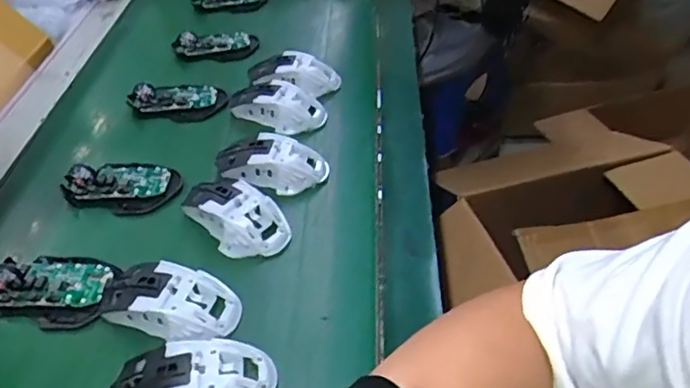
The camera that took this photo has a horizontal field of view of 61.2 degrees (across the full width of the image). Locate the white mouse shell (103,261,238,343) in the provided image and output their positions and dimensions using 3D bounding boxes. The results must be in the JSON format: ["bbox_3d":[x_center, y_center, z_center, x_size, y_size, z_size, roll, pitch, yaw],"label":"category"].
[{"bbox_3d":[-0.143,0.087,0.477,0.110,0.031,0.058,8,44,4],"label":"white mouse shell"}]

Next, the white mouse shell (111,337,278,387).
[{"bbox_3d":[-0.107,0.136,0.423,0.114,0.036,0.062,2,43,-3],"label":"white mouse shell"}]

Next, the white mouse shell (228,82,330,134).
[{"bbox_3d":[-0.079,-0.104,0.681,0.111,0.034,0.054,5,43,1],"label":"white mouse shell"}]

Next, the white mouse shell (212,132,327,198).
[{"bbox_3d":[-0.078,-0.033,0.607,0.118,0.034,0.061,8,44,4],"label":"white mouse shell"}]

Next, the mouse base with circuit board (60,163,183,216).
[{"bbox_3d":[-0.227,-0.012,0.598,0.109,0.026,0.062,8,44,5],"label":"mouse base with circuit board"}]

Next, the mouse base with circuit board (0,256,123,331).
[{"bbox_3d":[-0.253,0.078,0.502,0.104,0.020,0.072,6,43,2],"label":"mouse base with circuit board"}]

